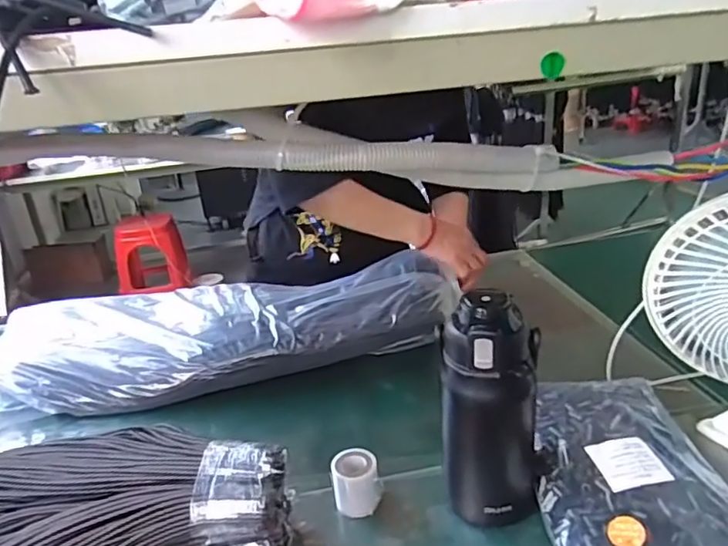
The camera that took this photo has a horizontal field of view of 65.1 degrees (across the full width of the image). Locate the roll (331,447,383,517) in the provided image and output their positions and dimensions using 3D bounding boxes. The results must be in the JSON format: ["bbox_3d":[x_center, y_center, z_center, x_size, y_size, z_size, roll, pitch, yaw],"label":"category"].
[{"bbox_3d":[-0.008,0.229,0.614,0.048,0.065,0.048,-4,23,2],"label":"roll"}]

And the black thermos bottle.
[{"bbox_3d":[0.123,0.141,0.556,0.096,0.248,0.076,1,24,15],"label":"black thermos bottle"}]

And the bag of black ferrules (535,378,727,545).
[{"bbox_3d":[0.269,0.206,0.572,0.206,0.062,0.272,-6,23,-1],"label":"bag of black ferrules"}]

